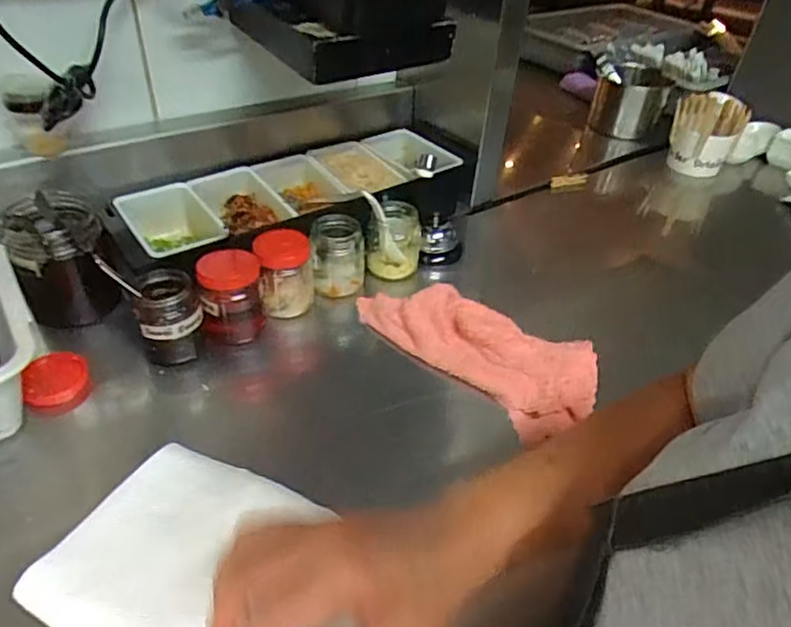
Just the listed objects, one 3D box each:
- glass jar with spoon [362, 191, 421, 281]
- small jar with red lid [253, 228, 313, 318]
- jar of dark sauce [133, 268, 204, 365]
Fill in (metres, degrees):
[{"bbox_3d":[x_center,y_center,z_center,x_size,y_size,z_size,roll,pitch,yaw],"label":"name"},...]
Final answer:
[{"bbox_3d":[-0.003,-0.104,0.742,0.068,0.112,0.071,3,40,-2],"label":"glass jar with spoon"},{"bbox_3d":[-0.129,-0.047,0.678,0.061,0.084,0.057,3,40,-2],"label":"small jar with red lid"},{"bbox_3d":[-0.238,0.009,0.612,0.070,0.094,0.062,-10,42,-17],"label":"jar of dark sauce"}]

